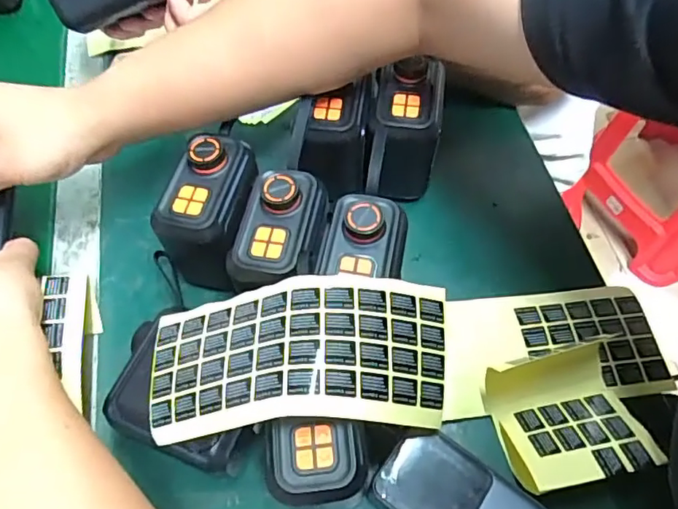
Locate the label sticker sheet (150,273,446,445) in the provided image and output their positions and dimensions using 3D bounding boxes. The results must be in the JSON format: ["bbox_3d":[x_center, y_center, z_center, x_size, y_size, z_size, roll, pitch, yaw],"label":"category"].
[{"bbox_3d":[-0.026,0.058,0.313,0.179,0.046,0.085,-3,63,1],"label":"label sticker sheet"}]

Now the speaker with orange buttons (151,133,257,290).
[{"bbox_3d":[-0.090,-0.027,0.401,0.059,0.101,0.097,13,64,9],"label":"speaker with orange buttons"}]

